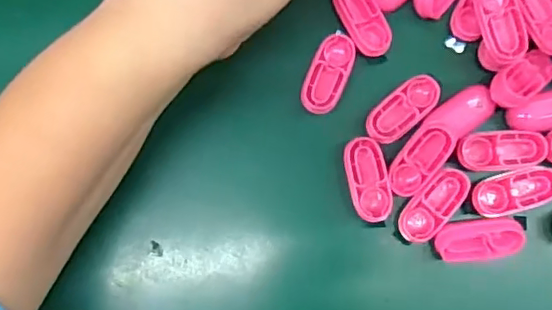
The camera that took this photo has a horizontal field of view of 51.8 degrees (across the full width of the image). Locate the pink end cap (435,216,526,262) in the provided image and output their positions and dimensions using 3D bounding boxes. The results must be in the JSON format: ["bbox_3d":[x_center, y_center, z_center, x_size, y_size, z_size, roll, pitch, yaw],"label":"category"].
[{"bbox_3d":[0.081,0.033,0.226,0.034,0.005,0.016,-6,82,1],"label":"pink end cap"}]

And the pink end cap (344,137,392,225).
[{"bbox_3d":[0.038,0.010,0.230,0.015,0.004,0.034,-14,82,0],"label":"pink end cap"}]

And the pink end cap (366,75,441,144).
[{"bbox_3d":[0.052,-0.019,0.232,0.035,0.004,0.016,-44,83,-4],"label":"pink end cap"}]

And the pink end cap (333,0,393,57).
[{"bbox_3d":[0.036,-0.057,0.238,0.016,0.004,0.034,-28,82,-2],"label":"pink end cap"}]

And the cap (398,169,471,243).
[{"bbox_3d":[0.064,0.020,0.232,0.016,0.010,0.033,43,85,7],"label":"cap"}]

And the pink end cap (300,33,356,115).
[{"bbox_3d":[0.022,-0.034,0.236,0.016,0.005,0.034,22,83,5],"label":"pink end cap"}]

